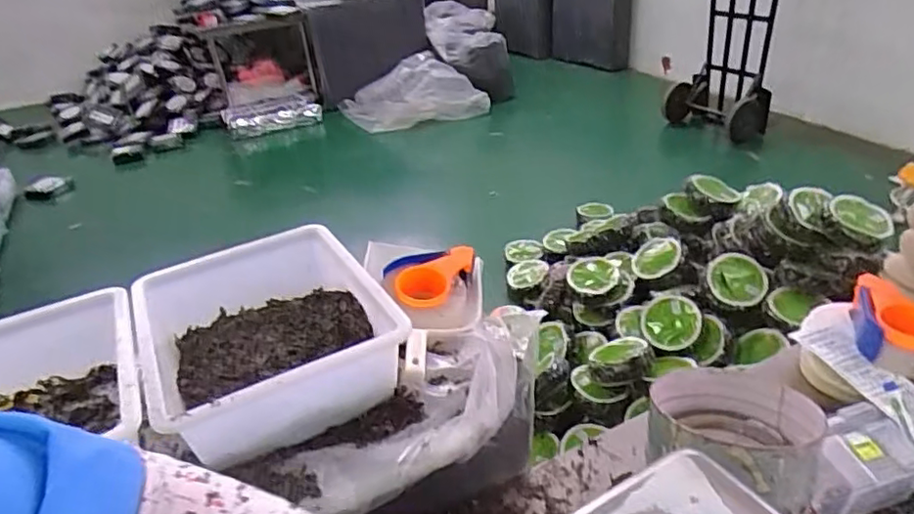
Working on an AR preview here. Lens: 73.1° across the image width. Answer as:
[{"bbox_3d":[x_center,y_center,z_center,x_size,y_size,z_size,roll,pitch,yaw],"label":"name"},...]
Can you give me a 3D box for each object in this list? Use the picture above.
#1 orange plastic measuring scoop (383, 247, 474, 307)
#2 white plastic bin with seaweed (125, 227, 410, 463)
[{"bbox_3d":[-0.032,0.041,0.946,0.136,0.058,0.095,-16,59,-13],"label":"orange plastic measuring scoop"},{"bbox_3d":[-0.249,0.095,0.801,0.279,0.107,0.377,-19,33,-22],"label":"white plastic bin with seaweed"}]

